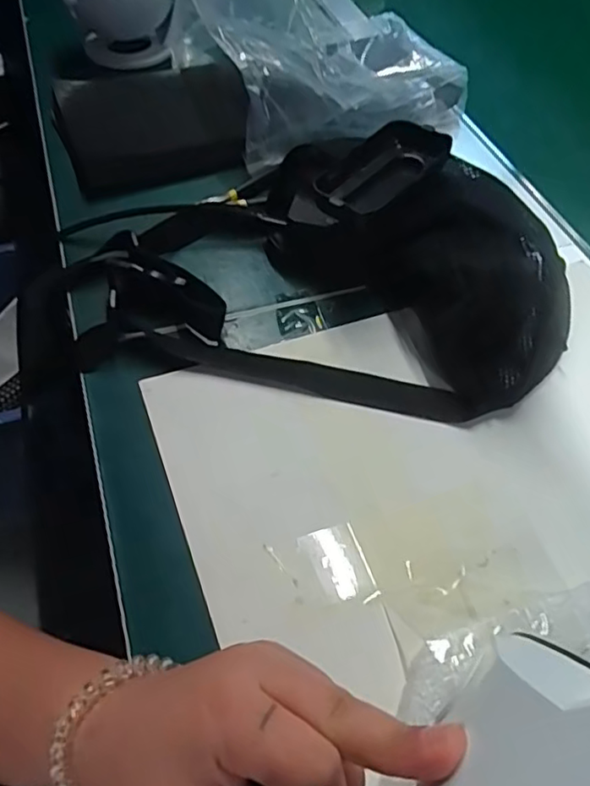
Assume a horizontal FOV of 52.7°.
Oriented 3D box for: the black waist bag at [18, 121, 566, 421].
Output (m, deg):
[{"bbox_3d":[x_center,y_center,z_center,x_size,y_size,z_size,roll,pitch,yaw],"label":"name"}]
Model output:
[{"bbox_3d":[0.000,-0.101,0.398,0.360,0.078,0.211,4,55,0],"label":"black waist bag"}]

